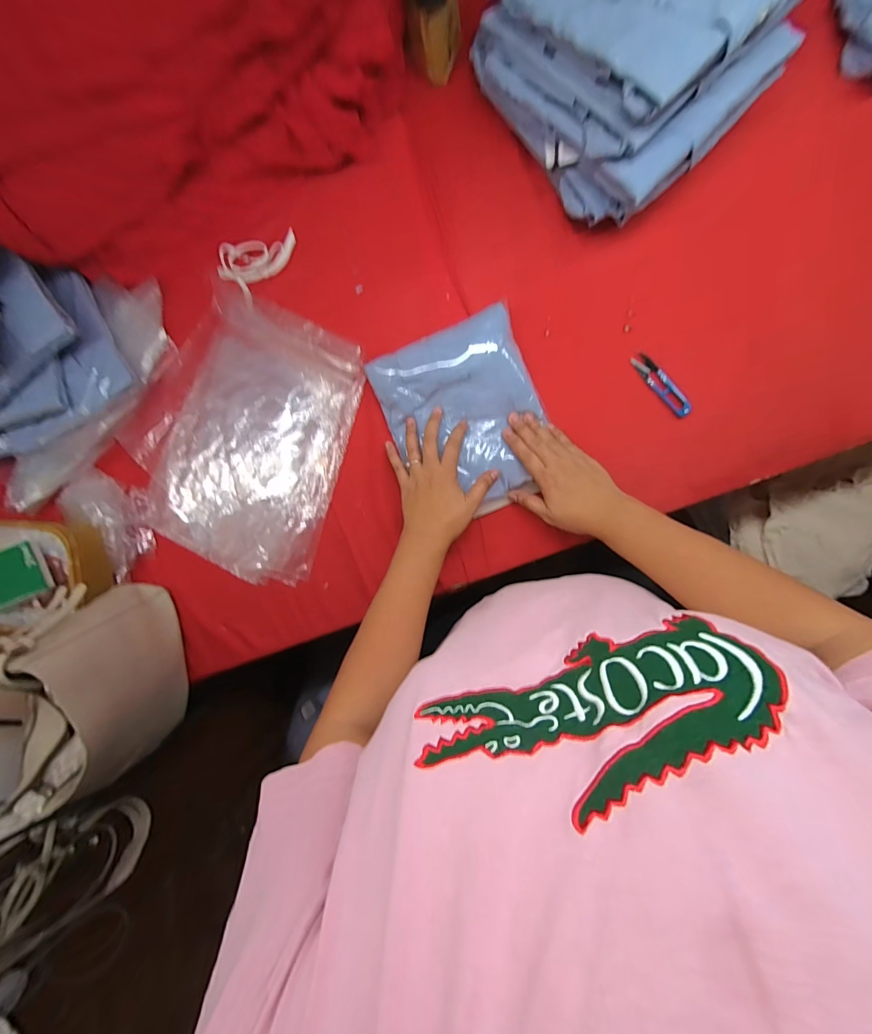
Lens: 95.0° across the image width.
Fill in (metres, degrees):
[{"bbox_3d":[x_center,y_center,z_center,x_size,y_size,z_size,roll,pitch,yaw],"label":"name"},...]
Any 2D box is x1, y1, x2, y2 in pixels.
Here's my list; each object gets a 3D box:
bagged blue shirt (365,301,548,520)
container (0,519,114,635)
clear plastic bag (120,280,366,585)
[{"bbox_3d":[0.040,-0.129,0.547,0.202,0.036,0.245,-20,92,8],"label":"bagged blue shirt"},{"bbox_3d":[-0.601,0.081,0.602,0.224,0.076,0.170,-9,89,7],"label":"container"},{"bbox_3d":[-0.293,-0.116,0.602,0.323,0.037,0.377,26,97,4],"label":"clear plastic bag"}]

